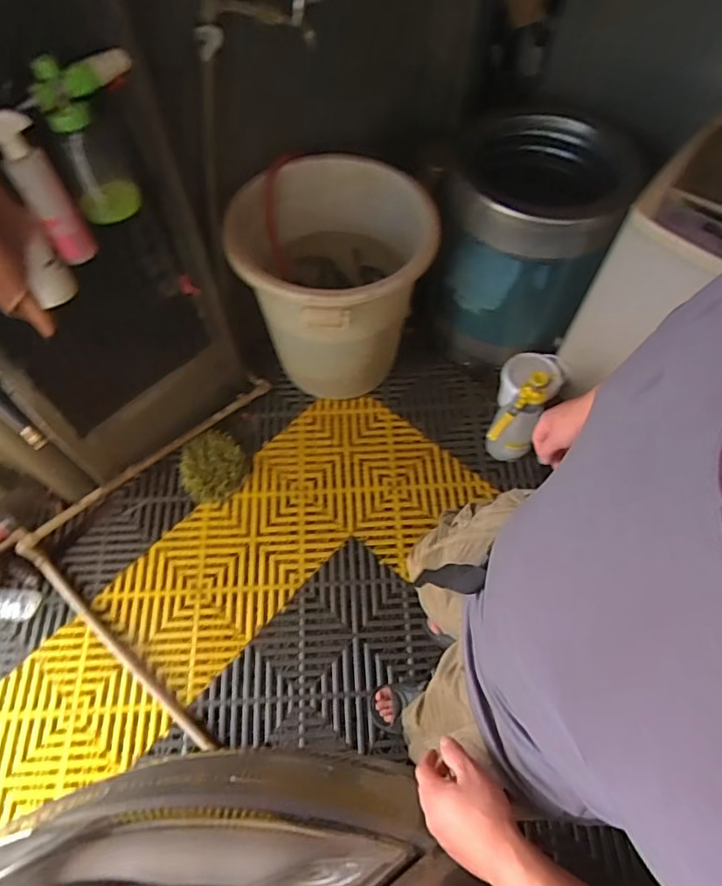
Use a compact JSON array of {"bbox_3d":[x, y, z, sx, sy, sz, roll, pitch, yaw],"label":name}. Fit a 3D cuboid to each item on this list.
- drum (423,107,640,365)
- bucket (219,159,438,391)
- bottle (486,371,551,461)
[{"bbox_3d":[0.442,-0.622,1.623,0.472,0.549,0.521,14,62,7],"label":"drum"},{"bbox_3d":[-0.082,-0.459,1.611,0.471,0.539,0.534,-15,62,-8],"label":"bucket"},{"bbox_3d":[0.434,-0.031,1.507,0.103,0.345,0.165,37,67,18],"label":"bottle"}]

